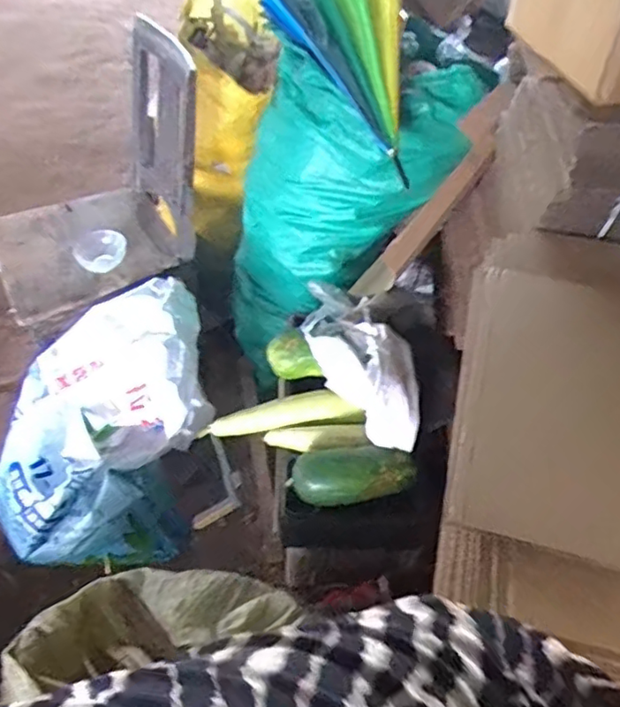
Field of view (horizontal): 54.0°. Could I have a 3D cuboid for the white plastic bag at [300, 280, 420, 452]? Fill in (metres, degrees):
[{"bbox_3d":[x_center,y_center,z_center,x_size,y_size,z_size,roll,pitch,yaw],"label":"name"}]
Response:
[{"bbox_3d":[0.093,-0.026,1.196,0.153,0.154,0.431,-22,53,-18],"label":"white plastic bag"}]

